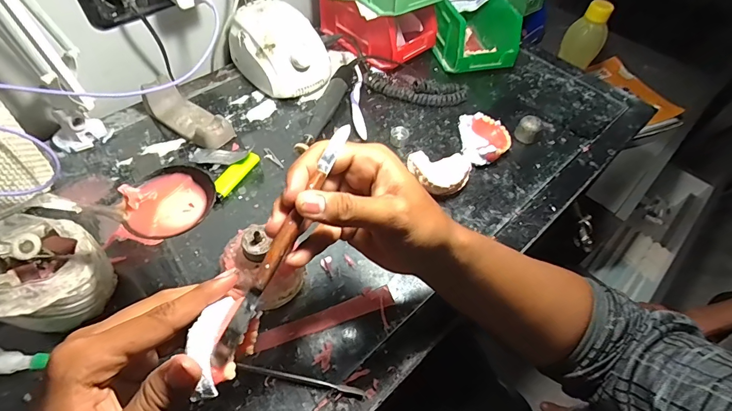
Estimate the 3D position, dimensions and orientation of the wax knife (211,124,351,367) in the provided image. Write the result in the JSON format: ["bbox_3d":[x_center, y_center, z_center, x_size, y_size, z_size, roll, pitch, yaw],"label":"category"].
[{"bbox_3d":[-0.050,0.016,0.253,0.012,0.008,0.175,22,70,11],"label":"wax knife"}]

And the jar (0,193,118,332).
[{"bbox_3d":[-0.271,0.050,0.327,0.087,0.113,0.093,2,54,-3],"label":"jar"}]

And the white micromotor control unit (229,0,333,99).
[{"bbox_3d":[-0.123,-0.223,0.561,0.099,0.082,0.138,-34,64,-26],"label":"white micromotor control unit"}]

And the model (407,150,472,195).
[{"bbox_3d":[0.089,-0.038,0.471,0.074,0.027,0.062,5,54,-1],"label":"model"}]

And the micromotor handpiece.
[{"bbox_3d":[-0.049,-0.139,0.536,0.026,0.029,0.198,16,54,6],"label":"micromotor handpiece"}]

